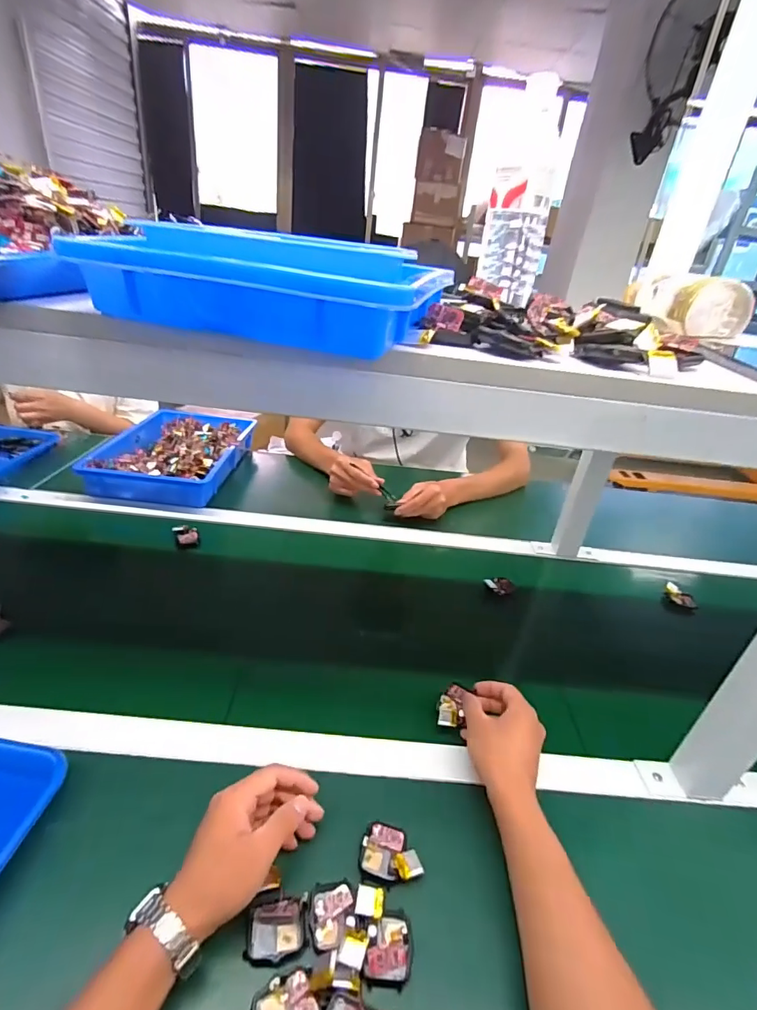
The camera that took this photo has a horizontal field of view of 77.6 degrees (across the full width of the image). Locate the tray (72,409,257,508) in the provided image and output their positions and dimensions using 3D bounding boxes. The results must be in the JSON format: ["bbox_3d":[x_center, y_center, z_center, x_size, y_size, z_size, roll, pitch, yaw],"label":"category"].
[{"bbox_3d":[-0.440,-0.119,1.032,0.260,0.062,0.357,7,30,0],"label":"tray"}]

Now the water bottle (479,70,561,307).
[{"bbox_3d":[0.162,-0.342,0.535,0.073,0.209,0.059,12,30,9],"label":"water bottle"}]

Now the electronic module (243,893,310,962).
[{"bbox_3d":[-0.080,0.333,0.371,0.046,0.011,0.036,3,30,-8],"label":"electronic module"}]

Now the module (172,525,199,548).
[{"bbox_3d":[-0.332,0.053,0.814,0.036,0.017,0.049,-9,34,-27],"label":"module"}]

